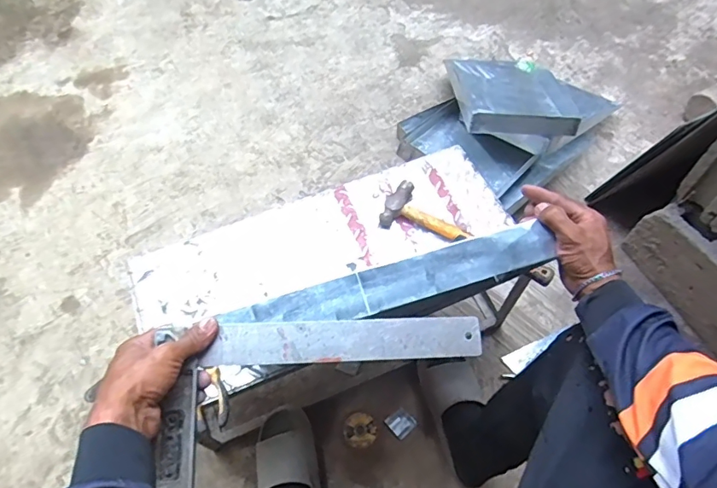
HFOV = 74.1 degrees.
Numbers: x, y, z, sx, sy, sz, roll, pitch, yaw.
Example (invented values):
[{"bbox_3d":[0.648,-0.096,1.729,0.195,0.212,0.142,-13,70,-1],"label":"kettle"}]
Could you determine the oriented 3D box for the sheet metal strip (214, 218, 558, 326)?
[{"bbox_3d":[0.045,0.044,0.533,0.374,0.009,0.047,-16,81,-9],"label":"sheet metal strip"}]

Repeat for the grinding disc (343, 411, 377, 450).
[{"bbox_3d":[0.003,0.382,0.975,0.068,0.004,0.067,0,61,0],"label":"grinding disc"}]

